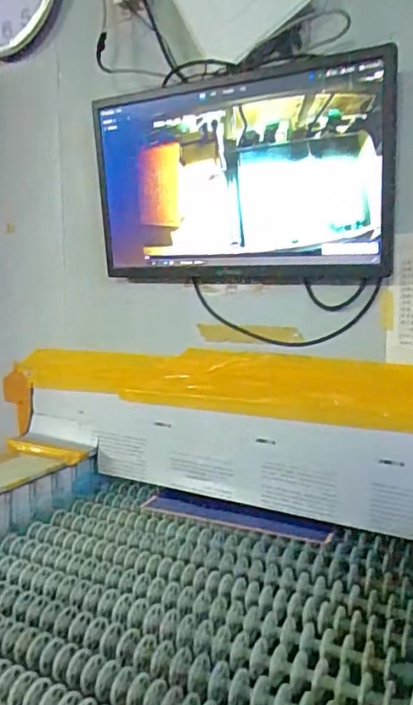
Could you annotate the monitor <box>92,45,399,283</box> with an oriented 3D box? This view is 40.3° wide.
[{"bbox_3d":[0.022,-0.277,0.925,0.550,0.308,0.078,4,8,28],"label":"monitor"}]

